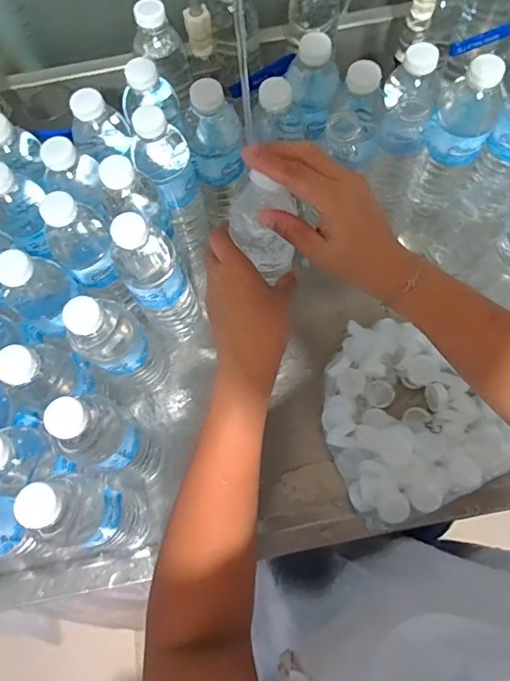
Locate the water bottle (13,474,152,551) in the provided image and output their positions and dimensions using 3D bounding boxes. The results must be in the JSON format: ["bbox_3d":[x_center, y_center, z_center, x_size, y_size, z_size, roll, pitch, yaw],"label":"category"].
[{"bbox_3d":[-0.146,0.157,0.436,0.054,0.204,0.059,-1,70,3],"label":"water bottle"}]

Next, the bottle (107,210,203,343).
[{"bbox_3d":[-0.101,-0.063,0.510,0.059,0.201,0.064,-1,70,3],"label":"bottle"}]

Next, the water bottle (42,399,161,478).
[{"bbox_3d":[-0.138,0.094,0.461,0.058,0.203,0.057,-1,70,3],"label":"water bottle"}]

